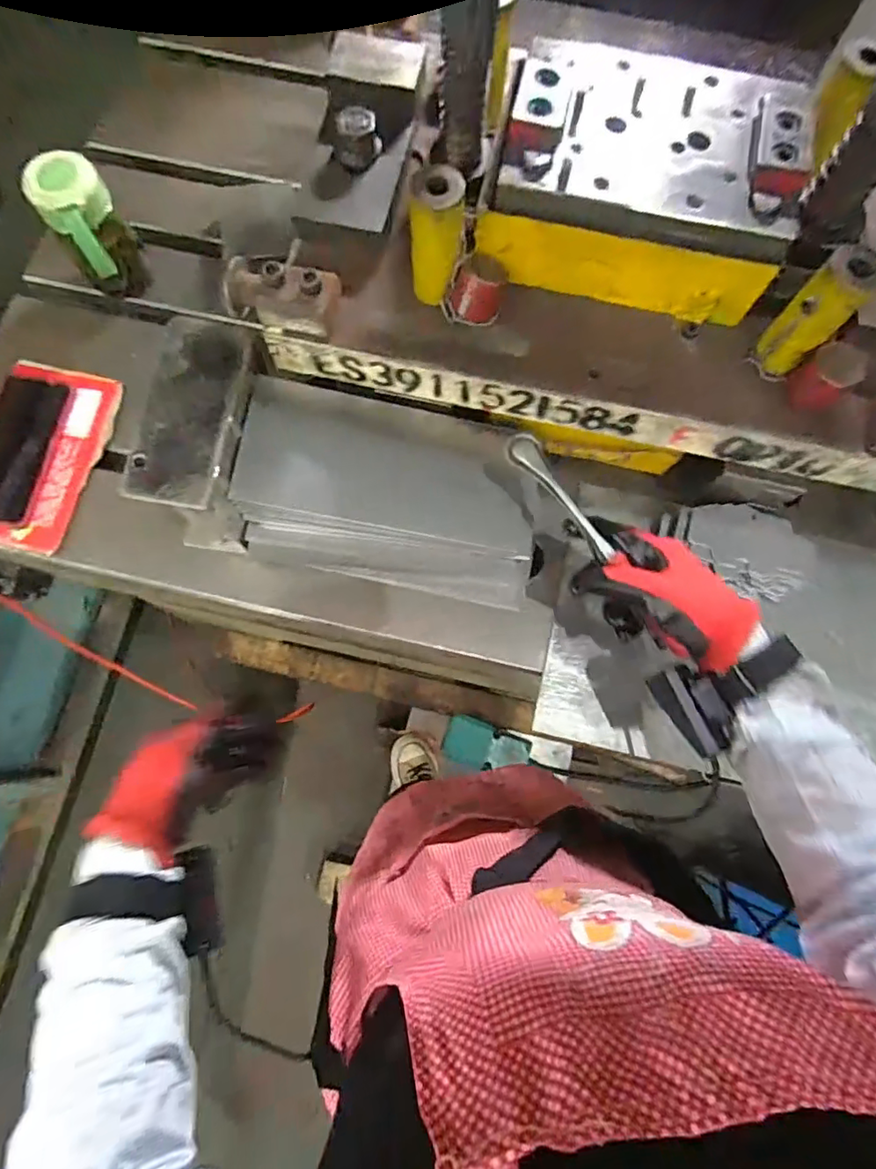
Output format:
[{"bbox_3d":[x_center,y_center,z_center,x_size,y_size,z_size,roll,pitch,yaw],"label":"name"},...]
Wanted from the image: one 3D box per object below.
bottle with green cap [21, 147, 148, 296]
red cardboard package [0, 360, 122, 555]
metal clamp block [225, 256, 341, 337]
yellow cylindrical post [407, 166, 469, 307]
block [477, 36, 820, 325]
[{"bbox_3d":[-0.348,-0.354,0.577,0.067,0.129,0.072,-30,78,-9],"label":"bottle with green cap"},{"bbox_3d":[-0.415,-0.135,0.577,0.119,0.016,0.195,13,78,2],"label":"red cardboard package"},{"bbox_3d":[-0.127,-0.237,0.456,0.090,0.042,0.044,11,75,2],"label":"metal clamp block"},{"bbox_3d":[0.000,-0.268,0.436,0.040,0.087,0.037,0,75,-1],"label":"yellow cylindrical post"},{"bbox_3d":[0.163,-0.331,0.452,0.227,0.083,0.177,14,75,3],"label":"block"}]

